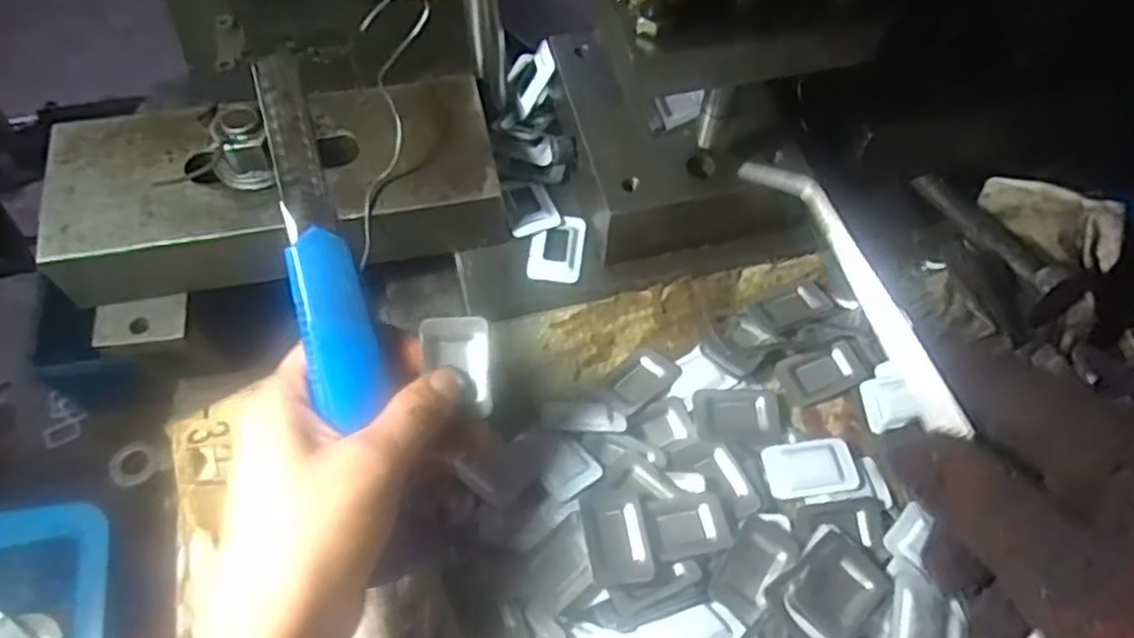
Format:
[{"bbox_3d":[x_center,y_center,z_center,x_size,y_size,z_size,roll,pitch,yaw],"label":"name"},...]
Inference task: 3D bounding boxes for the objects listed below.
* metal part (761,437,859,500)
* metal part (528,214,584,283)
[{"bbox_3d":[0.112,0.068,0.349,0.039,0.008,0.026,-6,60,-6],"label":"metal part"},{"bbox_3d":[-0.005,-0.036,0.384,0.026,0.004,0.039,7,60,2],"label":"metal part"}]

